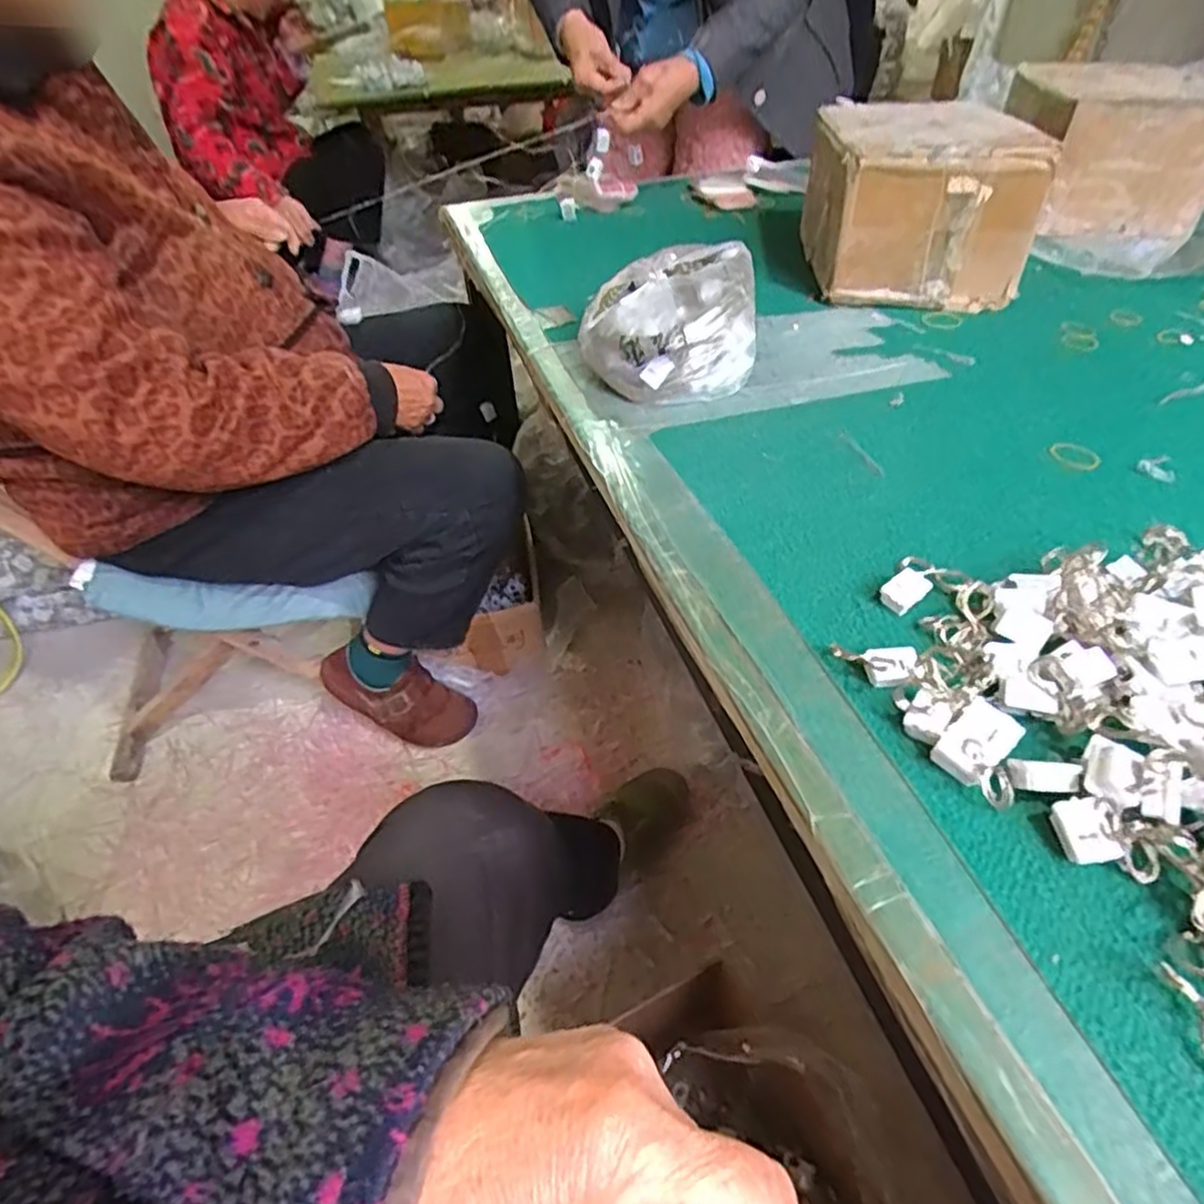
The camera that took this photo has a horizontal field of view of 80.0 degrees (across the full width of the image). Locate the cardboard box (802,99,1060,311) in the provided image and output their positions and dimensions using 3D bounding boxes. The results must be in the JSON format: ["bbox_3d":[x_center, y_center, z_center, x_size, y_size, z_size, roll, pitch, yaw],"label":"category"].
[{"bbox_3d":[0.344,-0.444,0.793,0.203,0.150,0.208,2,44,4],"label":"cardboard box"}]

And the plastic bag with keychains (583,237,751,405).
[{"bbox_3d":[0.060,-0.251,0.652,0.156,0.100,0.118,4,45,6],"label":"plastic bag with keychains"}]

